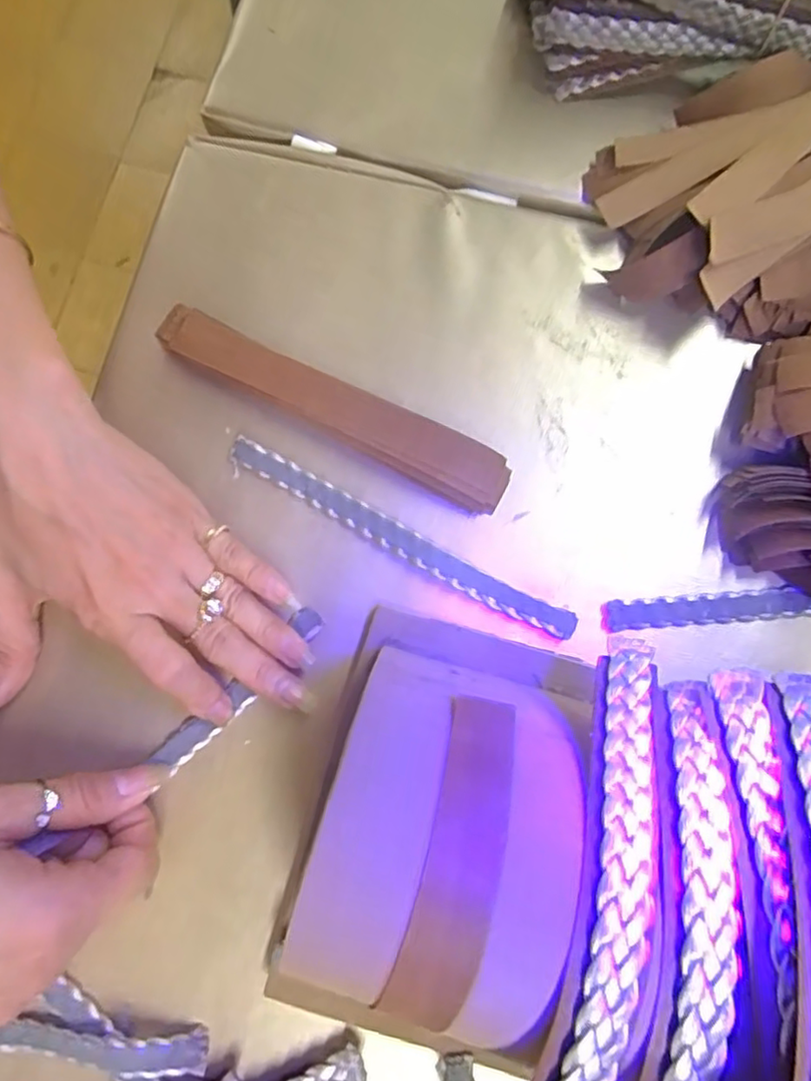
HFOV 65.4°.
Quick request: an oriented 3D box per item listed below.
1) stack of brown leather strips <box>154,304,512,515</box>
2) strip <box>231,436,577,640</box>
[{"bbox_3d":[-0.036,-0.063,0.293,0.179,0.011,0.027,26,81,5],"label":"stack of brown leather strips"},{"bbox_3d":[-0.003,-0.002,0.285,0.171,0.009,0.013,29,81,6],"label":"strip"}]

